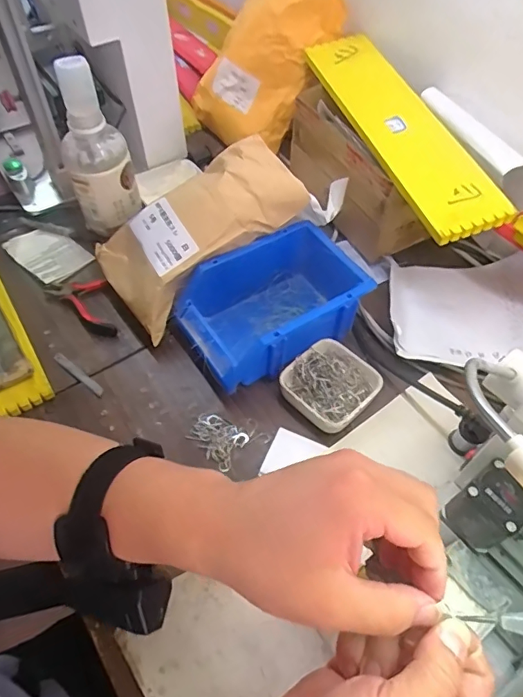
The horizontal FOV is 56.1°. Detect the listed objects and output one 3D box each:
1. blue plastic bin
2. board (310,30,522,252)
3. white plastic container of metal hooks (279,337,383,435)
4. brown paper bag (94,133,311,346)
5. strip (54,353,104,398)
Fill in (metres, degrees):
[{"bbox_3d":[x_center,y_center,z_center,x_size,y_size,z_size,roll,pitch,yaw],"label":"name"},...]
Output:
[{"bbox_3d":[0.011,-0.044,0.528,0.186,0.075,0.124,-26,59,-17],"label":"blue plastic bin"},{"bbox_3d":[0.148,-0.254,0.546,0.080,0.014,0.352,-22,60,1],"label":"board"},{"bbox_3d":[0.070,0.038,0.498,0.089,0.034,0.080,-38,64,-23],"label":"white plastic container of metal hooks"},{"bbox_3d":[-0.068,-0.128,0.530,0.230,0.063,0.125,-36,59,3],"label":"brown paper bag"},{"bbox_3d":[-0.195,0.027,0.523,0.078,0.008,0.010,34,62,21],"label":"strip"}]

